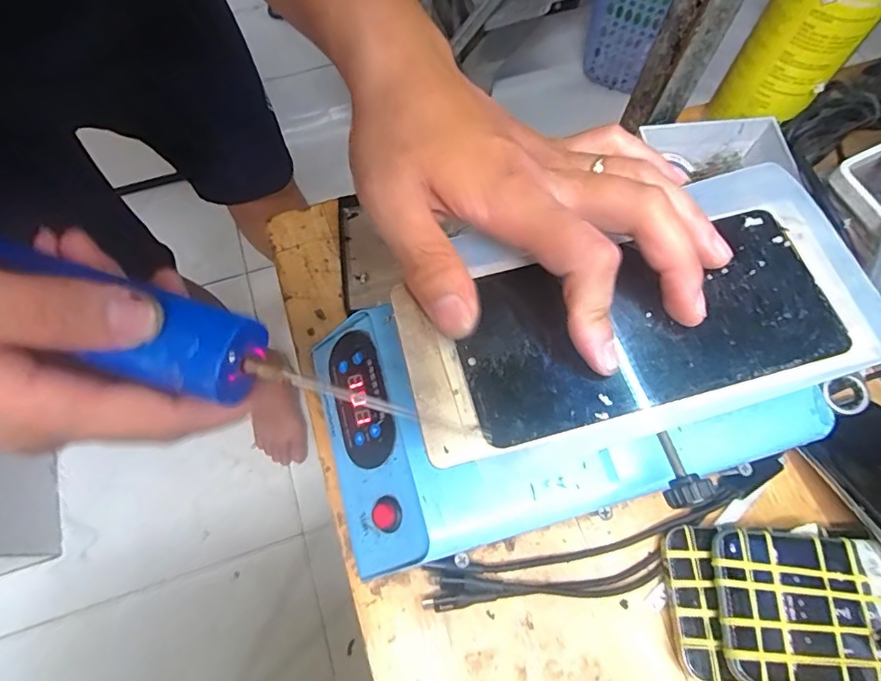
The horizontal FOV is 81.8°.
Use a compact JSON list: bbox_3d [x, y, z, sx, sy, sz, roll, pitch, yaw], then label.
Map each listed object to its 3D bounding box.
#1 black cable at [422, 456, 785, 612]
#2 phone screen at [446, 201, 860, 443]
[{"bbox_3d":[0.100,0.122,0.296,0.220,0.016,0.043,-15,69,-6],"label":"black cable"},{"bbox_3d":[0.082,-0.009,0.210,0.152,0.006,0.071,-16,69,-5],"label":"phone screen"}]

